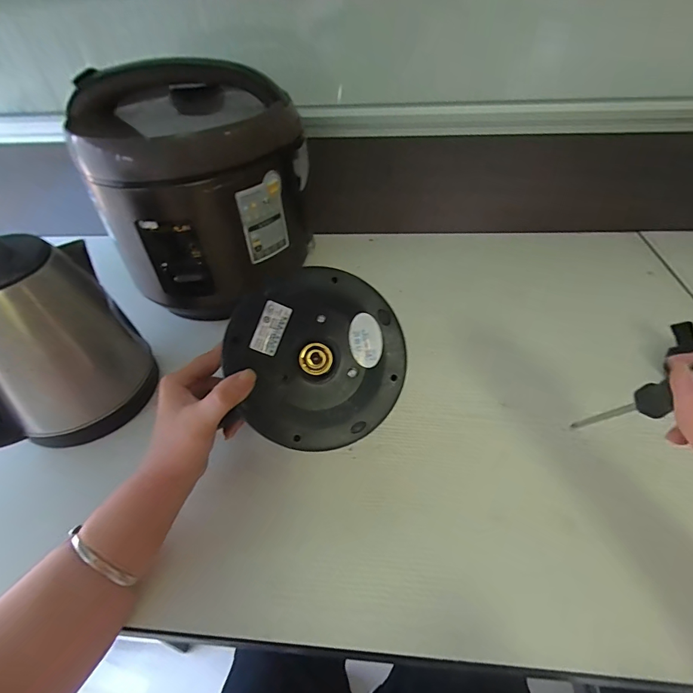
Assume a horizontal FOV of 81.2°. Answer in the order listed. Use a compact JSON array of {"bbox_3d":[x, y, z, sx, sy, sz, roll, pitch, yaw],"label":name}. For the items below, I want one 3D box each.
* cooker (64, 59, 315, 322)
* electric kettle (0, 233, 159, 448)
[{"bbox_3d":[-0.177,-0.200,0.510,0.197,0.216,0.226,28,52,29],"label":"cooker"},{"bbox_3d":[-0.312,0.003,0.390,0.185,0.192,0.132,-20,46,-15],"label":"electric kettle"}]

